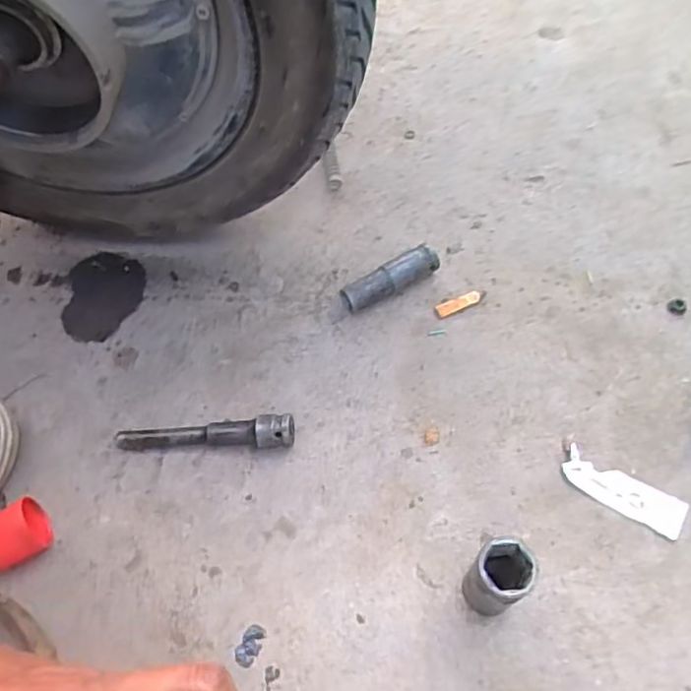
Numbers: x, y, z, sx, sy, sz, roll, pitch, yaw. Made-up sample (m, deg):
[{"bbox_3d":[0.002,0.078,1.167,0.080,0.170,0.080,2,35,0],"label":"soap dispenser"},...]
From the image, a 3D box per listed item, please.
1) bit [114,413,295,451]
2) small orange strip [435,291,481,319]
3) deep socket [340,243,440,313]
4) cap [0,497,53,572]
[{"bbox_3d":[-0.096,0.062,0.429,0.125,0.025,0.018,-4,61,2],"label":"bit"},{"bbox_3d":[0.086,-0.031,0.479,0.038,0.004,0.010,-25,62,-9],"label":"small orange strip"},{"bbox_3d":[0.036,-0.050,0.480,0.079,0.024,0.018,-30,63,-12],"label":"deep socket"},{"bbox_3d":[-0.213,0.122,0.400,0.039,0.031,0.034,-33,64,-13],"label":"cap"}]

